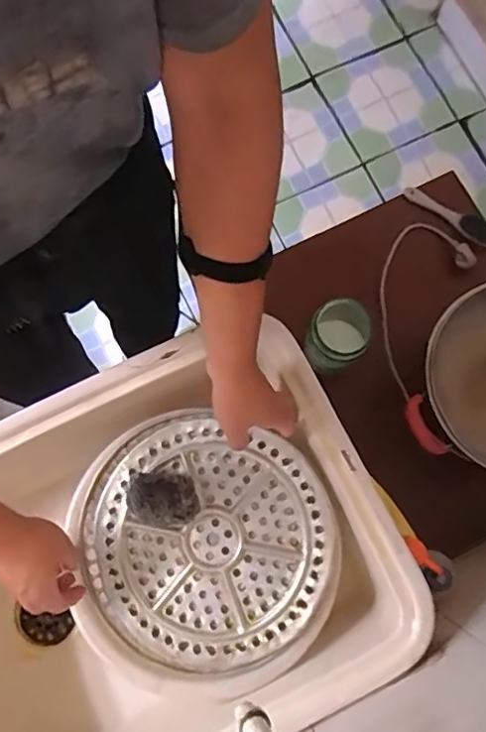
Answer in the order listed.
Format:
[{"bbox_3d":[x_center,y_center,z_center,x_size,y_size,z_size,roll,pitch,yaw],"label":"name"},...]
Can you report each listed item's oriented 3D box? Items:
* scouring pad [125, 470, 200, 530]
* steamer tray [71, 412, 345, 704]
[{"bbox_3d":[-0.096,0.159,0.679,0.086,0.045,0.060,3,79,1],"label":"scouring pad"},{"bbox_3d":[-0.048,0.220,0.690,0.307,0.036,0.318,-7,79,-1],"label":"steamer tray"}]

